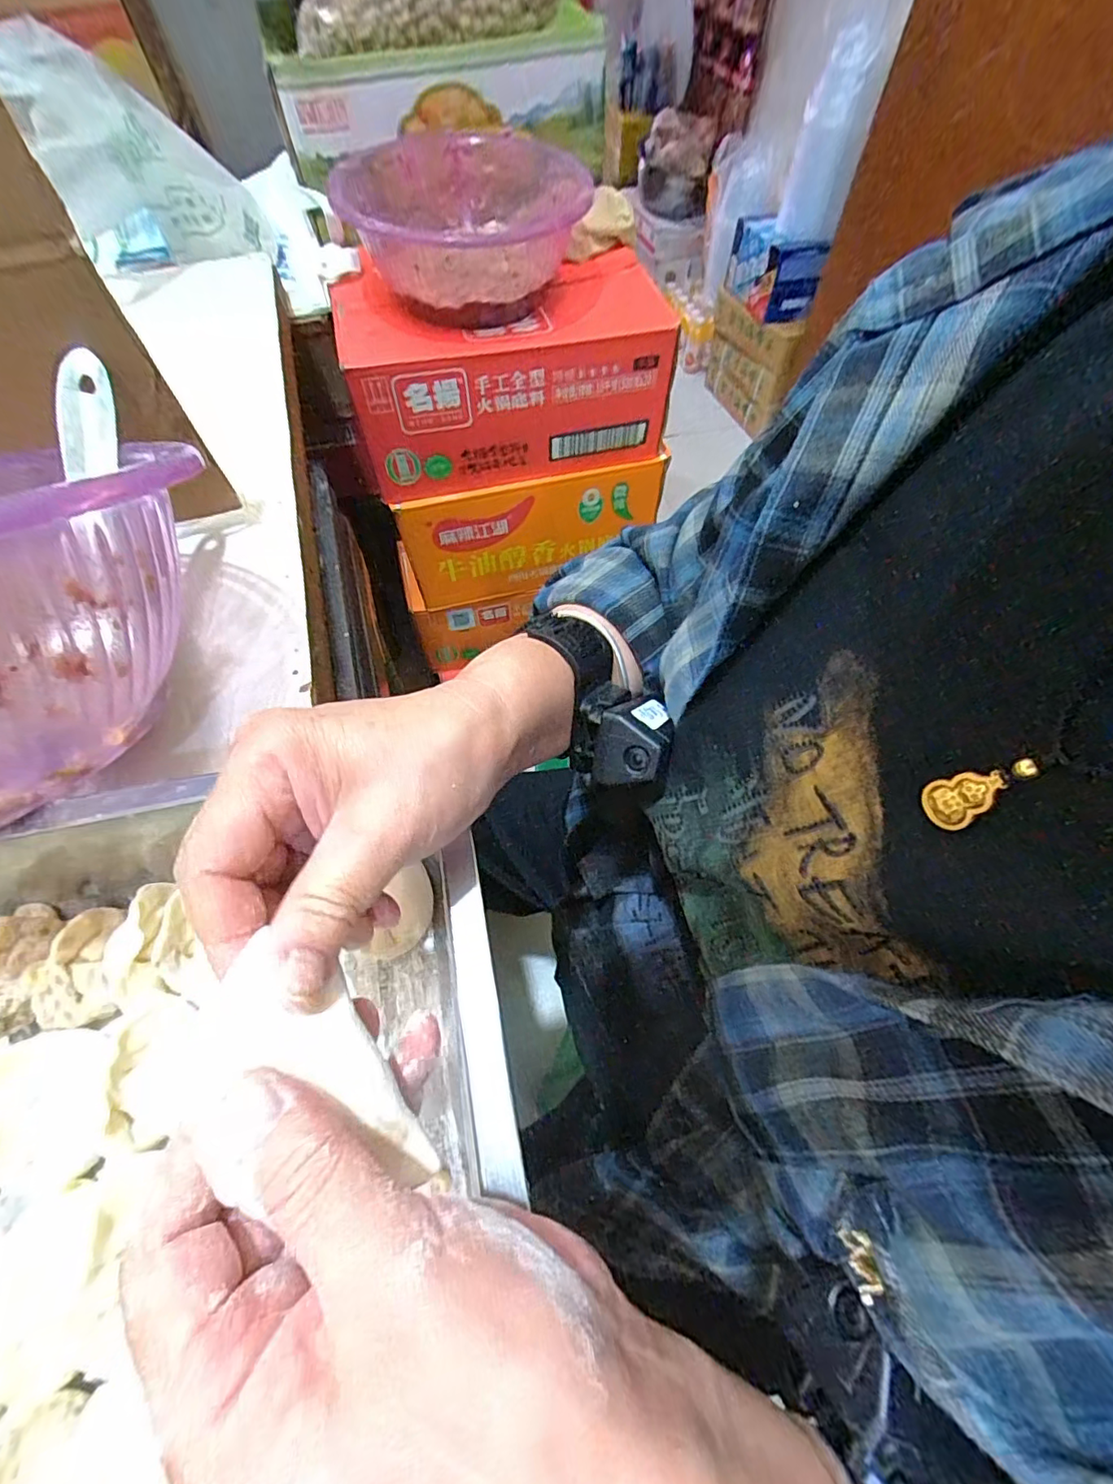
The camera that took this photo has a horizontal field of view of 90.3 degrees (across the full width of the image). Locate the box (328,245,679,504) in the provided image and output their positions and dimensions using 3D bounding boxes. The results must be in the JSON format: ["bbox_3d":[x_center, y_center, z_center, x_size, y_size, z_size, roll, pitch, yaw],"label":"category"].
[{"bbox_3d":[-0.071,-0.541,0.819,0.433,0.189,0.227,-9,60,-5],"label":"box"}]

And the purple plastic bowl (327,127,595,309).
[{"bbox_3d":[-0.088,-0.691,0.728,0.346,0.103,0.279,-23,62,-13],"label":"purple plastic bowl"}]

